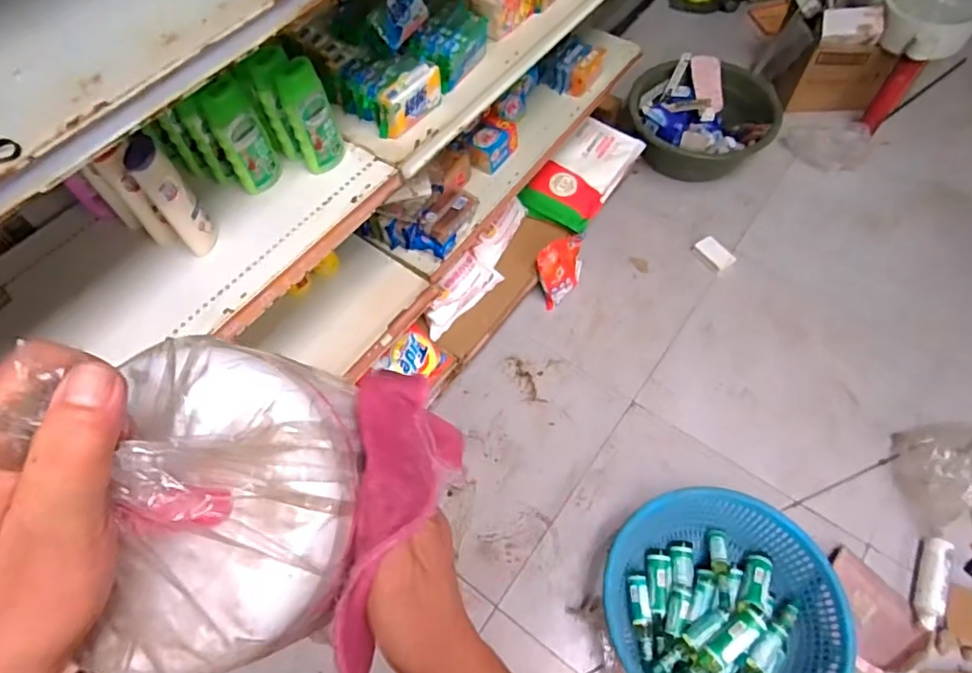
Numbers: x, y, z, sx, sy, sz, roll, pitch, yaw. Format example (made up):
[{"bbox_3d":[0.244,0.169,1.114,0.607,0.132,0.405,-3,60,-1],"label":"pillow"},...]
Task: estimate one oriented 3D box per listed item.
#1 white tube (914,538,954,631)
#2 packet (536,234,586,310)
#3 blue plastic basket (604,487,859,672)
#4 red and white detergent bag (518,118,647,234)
[{"bbox_3d":[0.962,0.527,1.211,0.043,0.036,0.191,25,65,15],"label":"white tube"},{"bbox_3d":[0.212,-0.185,1.581,0.164,0.171,0.055,-30,24,-25],"label":"packet"},{"bbox_3d":[0.472,0.553,1.153,0.433,0.151,0.462,-1,61,2],"label":"blue plastic basket"},{"bbox_3d":[0.280,-0.475,1.630,0.192,0.060,0.386,32,67,18],"label":"red and white detergent bag"}]

